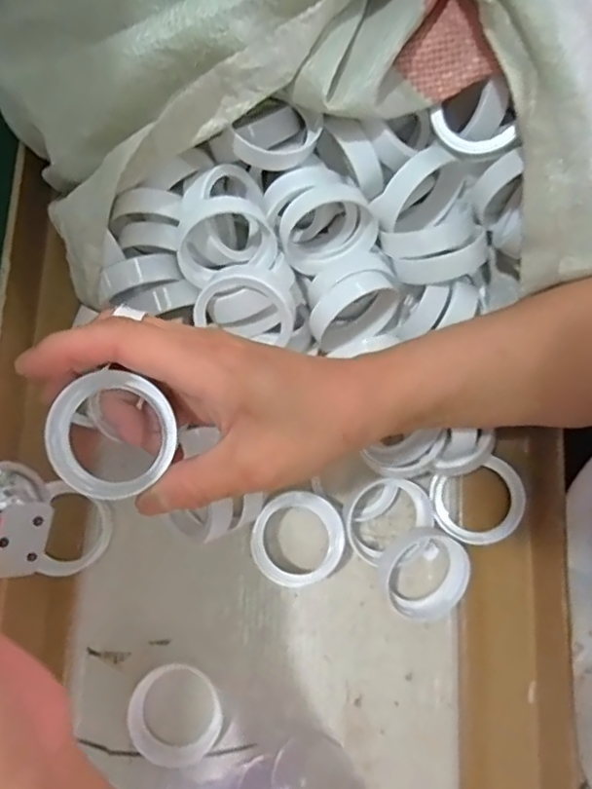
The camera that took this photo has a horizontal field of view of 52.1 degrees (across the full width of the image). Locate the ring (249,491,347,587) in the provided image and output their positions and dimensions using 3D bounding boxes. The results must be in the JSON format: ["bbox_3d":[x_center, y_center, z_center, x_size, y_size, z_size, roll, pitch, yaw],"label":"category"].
[{"bbox_3d":[0.001,0.087,0.366,0.052,0.027,0.055,0,79,1],"label":"ring"}]

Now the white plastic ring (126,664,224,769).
[{"bbox_3d":[-0.069,0.186,0.352,0.054,0.015,0.050,0,79,1],"label":"white plastic ring"}]

